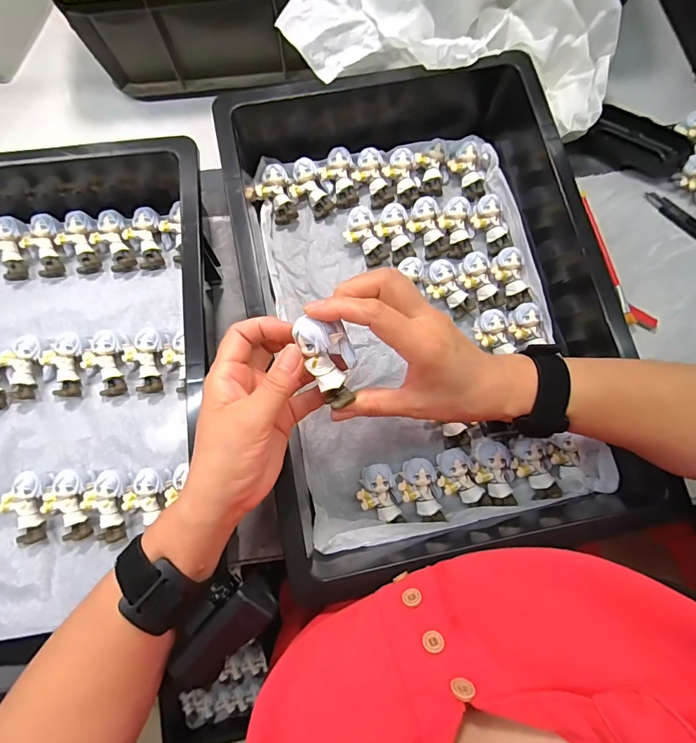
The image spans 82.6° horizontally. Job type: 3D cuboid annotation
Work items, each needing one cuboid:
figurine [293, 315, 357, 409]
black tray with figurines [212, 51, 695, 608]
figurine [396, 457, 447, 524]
[{"bbox_3d":[-0.014,-0.010,0.263,0.029,0.030,0.059,-27,110,-14],"label":"figurine"},{"bbox_3d":[0.072,-0.090,0.386,0.323,0.091,0.507,-11,80,-3],"label":"black tray with figurines"},{"bbox_3d":[0.069,0.114,0.375,0.036,0.024,0.061,-21,80,-5],"label":"figurine"}]

